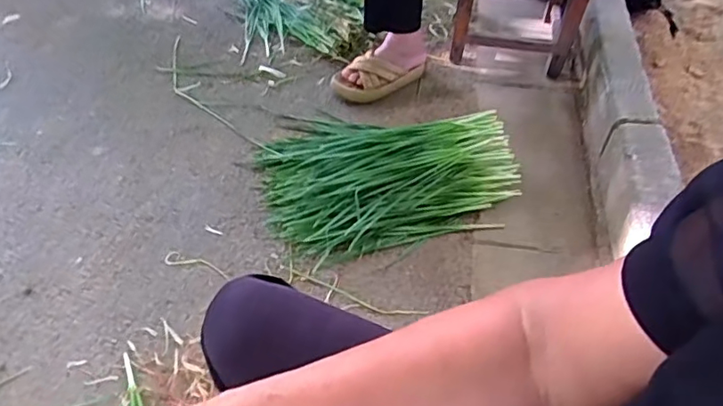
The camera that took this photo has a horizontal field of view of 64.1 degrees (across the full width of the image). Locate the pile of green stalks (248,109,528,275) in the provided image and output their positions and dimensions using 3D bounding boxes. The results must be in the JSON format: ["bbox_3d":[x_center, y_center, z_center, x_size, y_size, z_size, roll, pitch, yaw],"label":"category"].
[{"bbox_3d":[0.046,-0.096,1.170,0.505,0.109,0.389,-13,52,-15],"label":"pile of green stalks"}]

